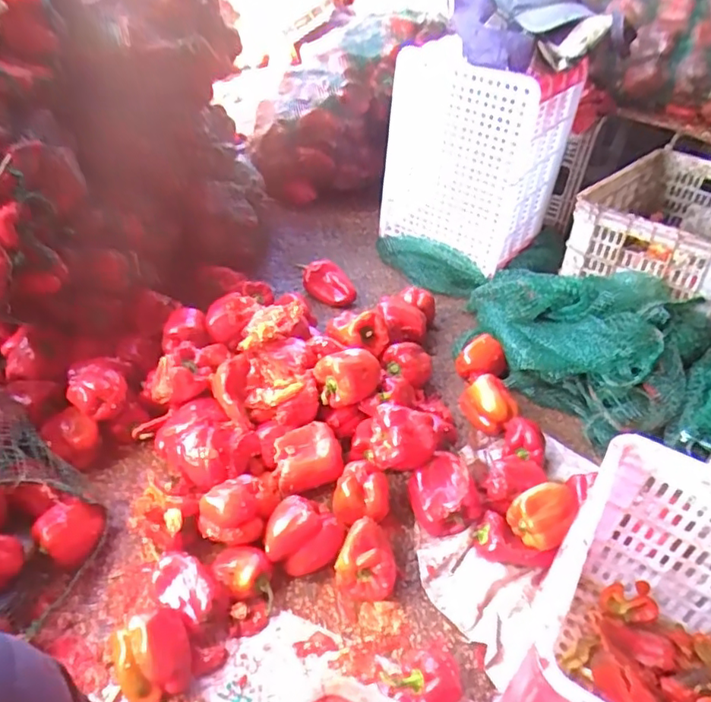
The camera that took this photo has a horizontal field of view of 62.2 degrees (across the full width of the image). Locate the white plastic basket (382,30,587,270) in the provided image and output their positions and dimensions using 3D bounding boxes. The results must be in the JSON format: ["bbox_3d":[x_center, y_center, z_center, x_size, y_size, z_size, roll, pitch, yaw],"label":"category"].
[{"bbox_3d":[0.302,-0.530,1.541,0.409,0.442,0.321,22,42,19],"label":"white plastic basket"}]

